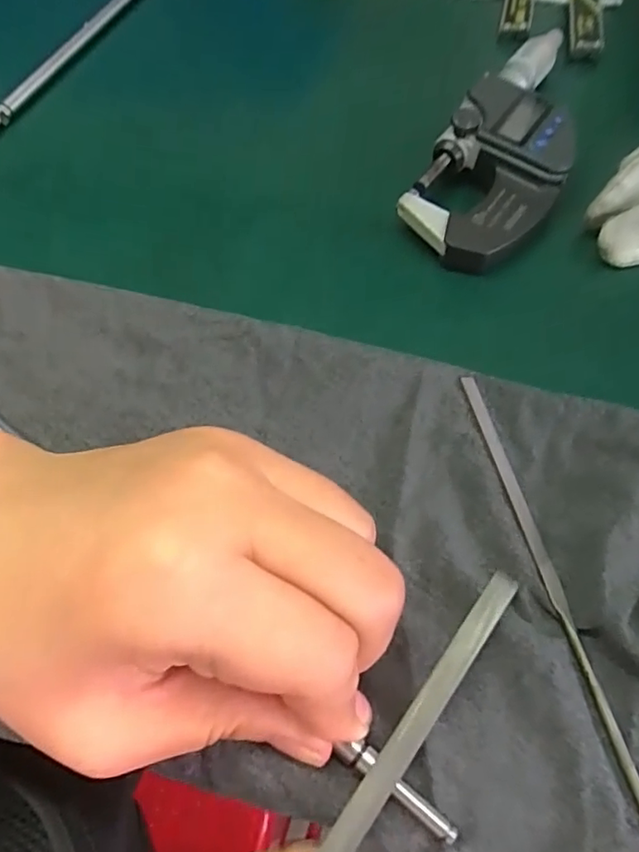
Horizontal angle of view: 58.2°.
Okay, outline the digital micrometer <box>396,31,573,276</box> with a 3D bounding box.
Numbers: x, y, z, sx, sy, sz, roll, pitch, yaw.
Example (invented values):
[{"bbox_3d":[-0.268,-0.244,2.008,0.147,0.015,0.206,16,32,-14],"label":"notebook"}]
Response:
[{"bbox_3d":[0.087,-0.125,0.249,0.052,0.023,0.142,30,65,17],"label":"digital micrometer"}]

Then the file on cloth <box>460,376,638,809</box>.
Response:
[{"bbox_3d":[0.066,0.043,0.163,0.006,0.006,0.138,-11,61,-5],"label":"file on cloth"}]

